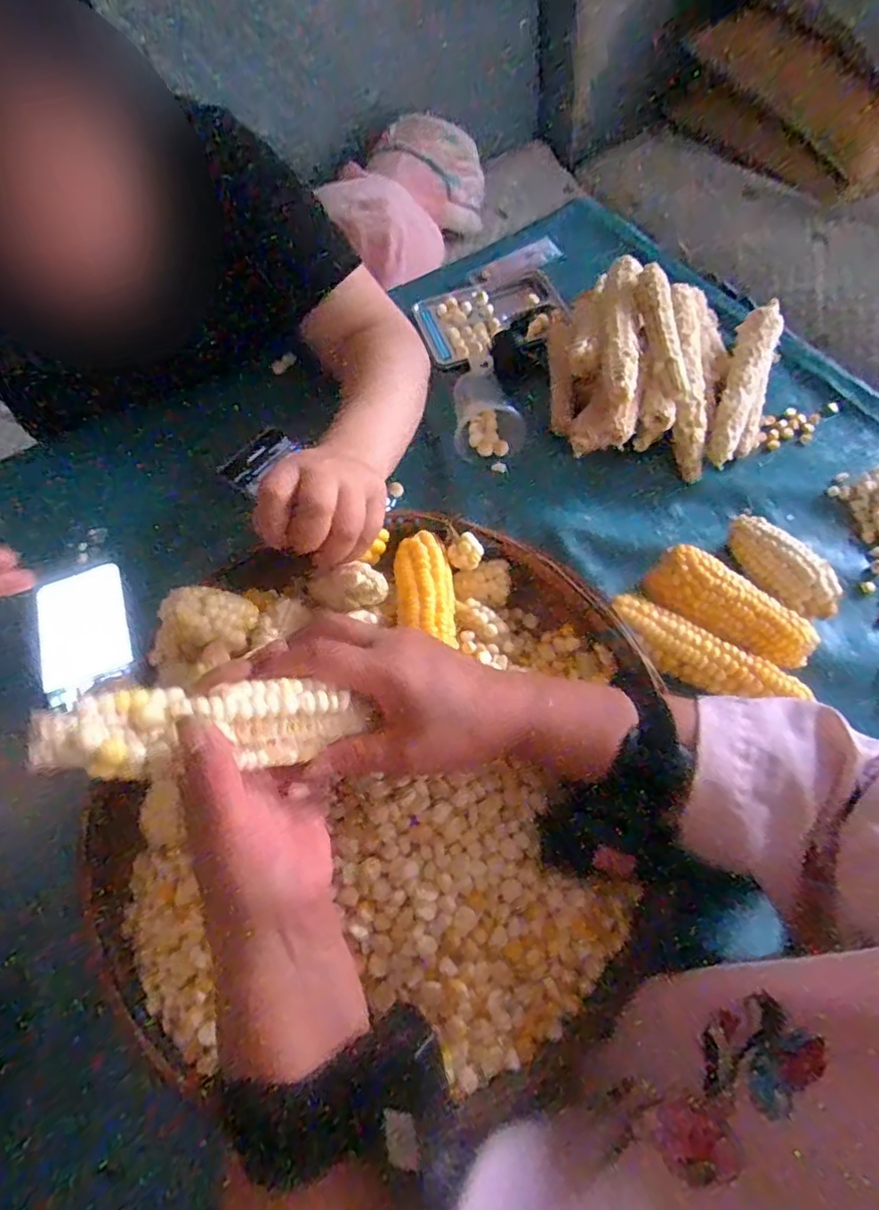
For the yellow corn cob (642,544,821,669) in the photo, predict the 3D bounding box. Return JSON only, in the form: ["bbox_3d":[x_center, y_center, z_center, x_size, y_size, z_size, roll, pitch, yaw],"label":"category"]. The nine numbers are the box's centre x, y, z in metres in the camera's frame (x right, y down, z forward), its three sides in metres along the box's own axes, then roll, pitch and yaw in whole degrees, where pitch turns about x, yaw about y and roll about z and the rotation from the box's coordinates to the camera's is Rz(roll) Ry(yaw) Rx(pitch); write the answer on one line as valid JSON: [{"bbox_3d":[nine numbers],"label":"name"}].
[{"bbox_3d":[0.221,0.006,0.449,0.126,0.049,0.050,33,69,19],"label":"yellow corn cob"}]

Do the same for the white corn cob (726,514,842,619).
[{"bbox_3d":[0.268,-0.028,0.466,0.043,0.043,0.101,-32,65,-13],"label":"white corn cob"}]

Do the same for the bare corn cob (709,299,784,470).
[{"bbox_3d":[0.288,-0.203,0.550,0.045,0.047,0.180,18,79,13],"label":"bare corn cob"}]

